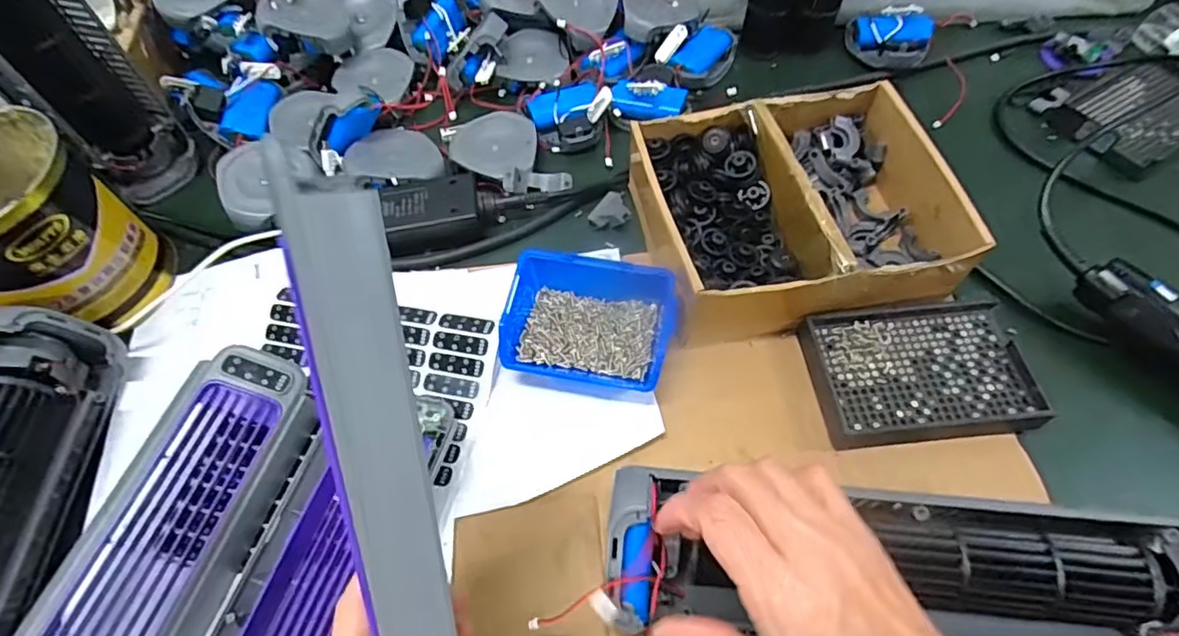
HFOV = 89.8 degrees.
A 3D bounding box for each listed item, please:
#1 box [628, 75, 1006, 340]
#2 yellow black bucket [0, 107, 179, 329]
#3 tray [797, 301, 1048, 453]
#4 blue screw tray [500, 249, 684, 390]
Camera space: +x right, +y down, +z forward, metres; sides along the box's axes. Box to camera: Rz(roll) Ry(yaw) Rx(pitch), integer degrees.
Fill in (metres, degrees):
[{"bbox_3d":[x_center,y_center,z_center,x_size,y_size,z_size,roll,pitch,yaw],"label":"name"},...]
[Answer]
[{"bbox_3d":[0.148,-0.085,0.438,0.203,0.061,0.173,-10,60,-7],"label":"box"},{"bbox_3d":[-0.391,-0.061,0.413,0.125,0.107,0.114,27,63,15],"label":"yellow black bucket"},{"bbox_3d":[0.220,0.033,0.398,0.133,0.023,0.097,-5,58,-2],"label":"tray"},{"bbox_3d":[0.000,0.003,0.407,0.115,0.041,0.083,9,60,5],"label":"blue screw tray"}]

